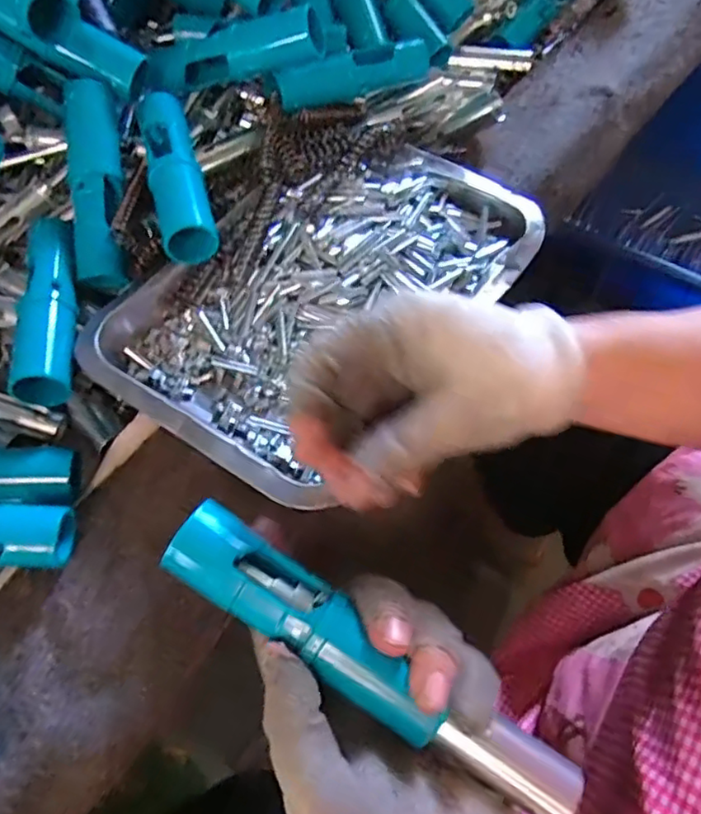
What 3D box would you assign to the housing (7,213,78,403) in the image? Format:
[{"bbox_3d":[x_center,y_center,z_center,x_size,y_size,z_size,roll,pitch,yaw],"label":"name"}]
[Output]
[{"bbox_3d":[-0.170,-0.057,0.348,0.029,0.023,0.120,-11,59,-3],"label":"housing"}]

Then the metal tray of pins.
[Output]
[{"bbox_3d":[-0.014,-0.073,0.368,0.182,0.039,0.257,32,66,21],"label":"metal tray of pins"}]

